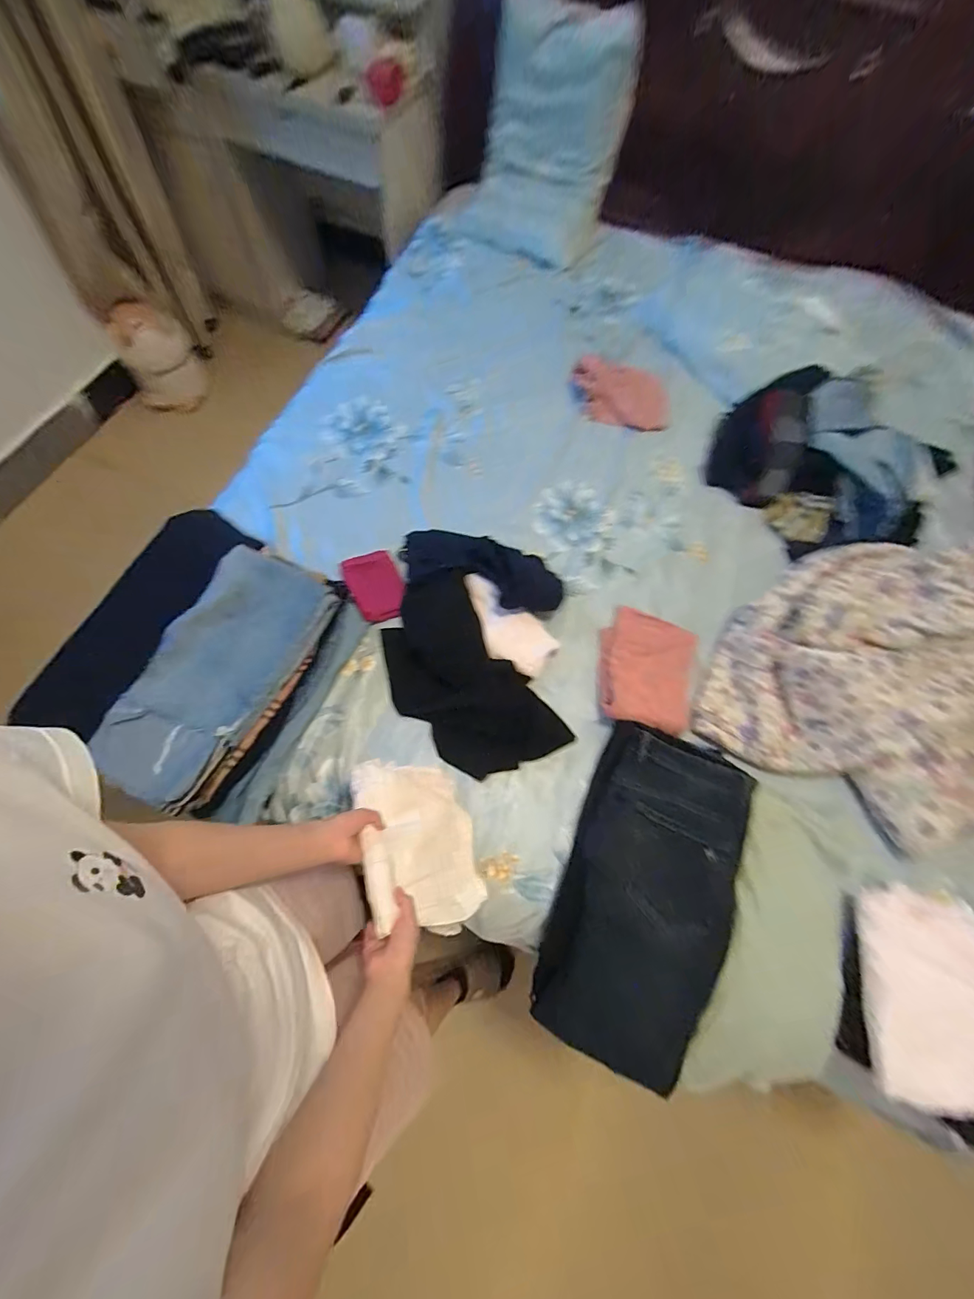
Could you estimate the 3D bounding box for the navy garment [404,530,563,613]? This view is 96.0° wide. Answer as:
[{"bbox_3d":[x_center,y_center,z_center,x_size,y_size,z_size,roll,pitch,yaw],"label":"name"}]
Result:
[{"bbox_3d":[-0.015,-0.172,0.956,0.358,0.055,0.144,18,69,4],"label":"navy garment"}]

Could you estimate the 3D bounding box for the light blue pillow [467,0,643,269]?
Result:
[{"bbox_3d":[0.192,-1.449,1.251,0.384,0.520,0.140,11,34,-9],"label":"light blue pillow"}]

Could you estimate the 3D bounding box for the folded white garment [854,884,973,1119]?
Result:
[{"bbox_3d":[0.671,0.512,0.650,0.165,0.081,0.274,17,69,4],"label":"folded white garment"}]

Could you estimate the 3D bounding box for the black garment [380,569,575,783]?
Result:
[{"bbox_3d":[-0.057,0.058,0.882,0.239,0.038,0.430,-32,74,-14],"label":"black garment"}]

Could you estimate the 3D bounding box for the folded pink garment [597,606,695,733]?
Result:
[{"bbox_3d":[0.319,0.032,0.889,0.179,0.034,0.255,13,54,16],"label":"folded pink garment"}]

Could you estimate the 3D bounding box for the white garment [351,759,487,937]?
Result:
[{"bbox_3d":[-0.105,0.298,0.696,0.069,0.227,0.259,-37,45,19],"label":"white garment"}]

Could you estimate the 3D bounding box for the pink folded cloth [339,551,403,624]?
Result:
[{"bbox_3d":[-0.235,-0.134,0.933,0.107,0.038,0.148,-26,72,-12],"label":"pink folded cloth"}]

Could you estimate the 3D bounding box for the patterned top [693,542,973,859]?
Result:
[{"bbox_3d":[0.791,-0.003,0.881,0.506,0.142,0.662,31,71,9],"label":"patterned top"}]

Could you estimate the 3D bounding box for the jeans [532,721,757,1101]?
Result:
[{"bbox_3d":[0.262,0.395,0.730,0.238,0.096,0.506,23,70,6],"label":"jeans"}]

